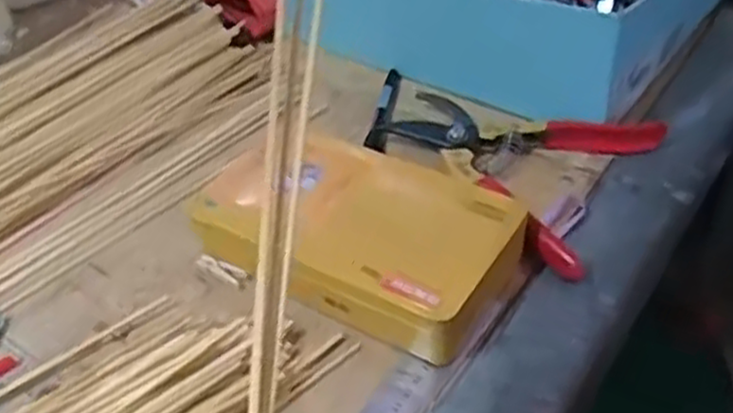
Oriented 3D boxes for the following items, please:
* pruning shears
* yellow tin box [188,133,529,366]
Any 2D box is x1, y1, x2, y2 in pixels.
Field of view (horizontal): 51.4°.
[{"bbox_3d":[0.094,-0.034,0.518,0.167,0.024,0.140,23,49,26],"label":"pruning shears"},{"bbox_3d":[-0.004,0.015,0.457,0.180,0.042,0.113,23,49,26],"label":"yellow tin box"}]

